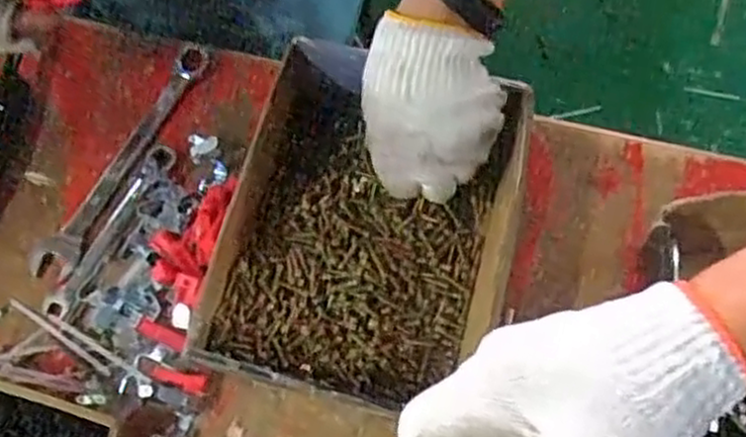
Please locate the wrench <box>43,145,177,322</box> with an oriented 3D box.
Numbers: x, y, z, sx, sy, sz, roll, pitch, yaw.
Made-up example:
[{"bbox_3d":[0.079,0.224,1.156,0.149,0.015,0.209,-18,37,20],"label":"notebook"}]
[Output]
[{"bbox_3d":[-0.200,0.008,0.579,0.023,0.006,0.154,27,71,11],"label":"wrench"}]

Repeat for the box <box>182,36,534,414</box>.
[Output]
[{"bbox_3d":[-0.003,0.009,0.545,0.197,0.074,0.245,13,69,5],"label":"box"}]

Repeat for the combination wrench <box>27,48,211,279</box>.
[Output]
[{"bbox_3d":[-0.197,-0.051,0.599,0.035,0.020,0.215,27,70,10],"label":"combination wrench"}]

